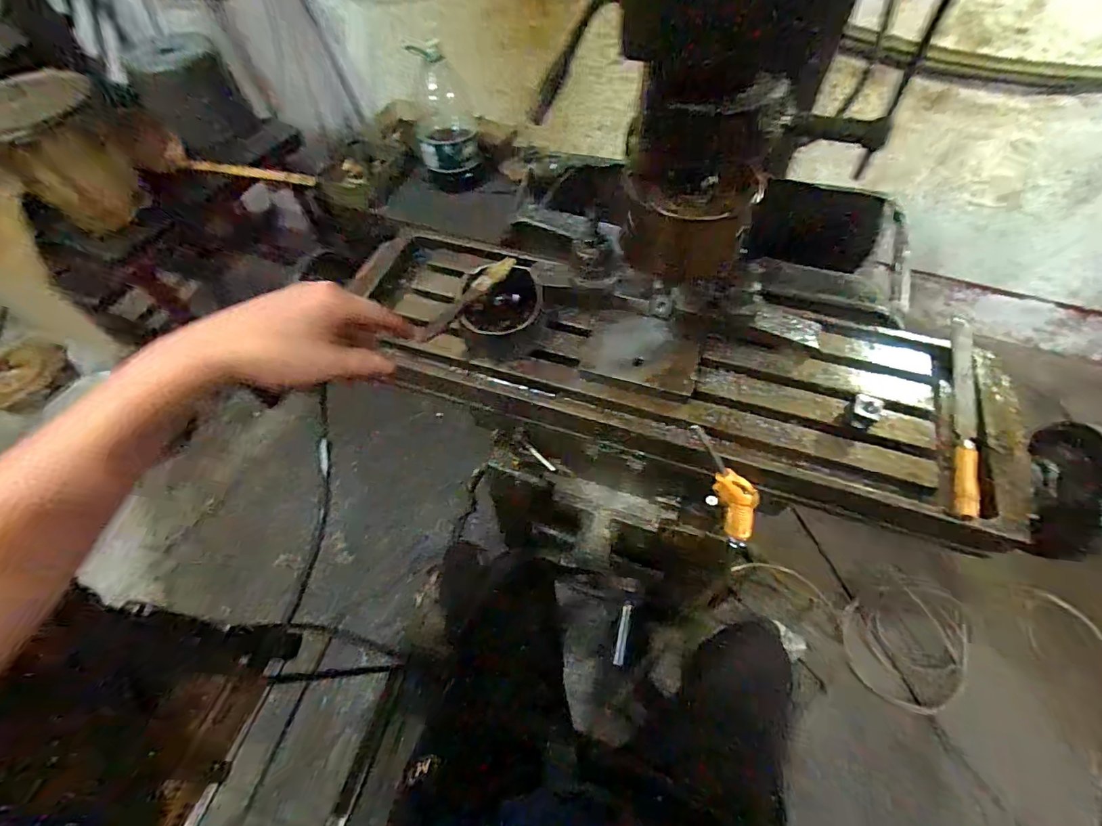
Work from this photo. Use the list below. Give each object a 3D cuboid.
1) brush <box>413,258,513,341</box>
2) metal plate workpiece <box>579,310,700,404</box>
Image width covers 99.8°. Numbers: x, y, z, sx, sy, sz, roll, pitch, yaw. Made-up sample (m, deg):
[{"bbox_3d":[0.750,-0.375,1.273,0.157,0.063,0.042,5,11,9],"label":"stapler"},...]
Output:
[{"bbox_3d":[-0.104,-0.139,0.558,0.152,0.023,0.026,-43,66,-10],"label":"brush"},{"bbox_3d":[0.106,-0.071,0.543,0.127,0.018,0.096,14,73,5],"label":"metal plate workpiece"}]

